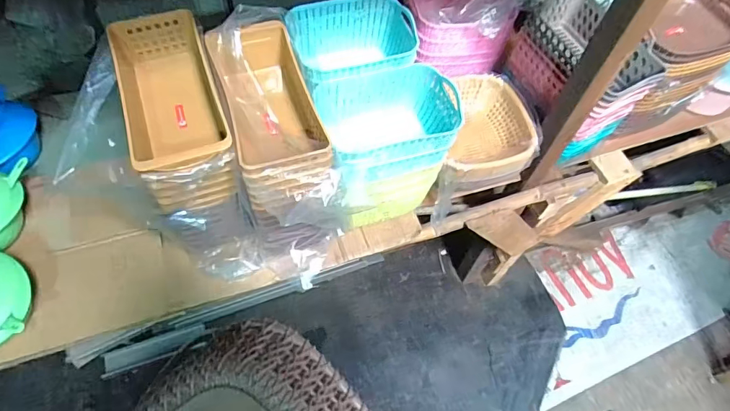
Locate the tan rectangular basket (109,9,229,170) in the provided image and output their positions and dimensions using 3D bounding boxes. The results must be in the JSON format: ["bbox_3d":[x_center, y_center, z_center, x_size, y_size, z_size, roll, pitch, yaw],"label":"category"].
[{"bbox_3d":[-0.310,-0.168,0.712,0.145,0.104,0.283,-17,59,-14],"label":"tan rectangular basket"}]

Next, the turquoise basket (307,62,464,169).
[{"bbox_3d":[0.042,-0.135,0.804,0.220,0.142,0.167,-18,59,-15],"label":"turquoise basket"}]

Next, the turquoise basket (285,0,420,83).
[{"bbox_3d":[-0.018,-0.291,0.864,0.215,0.121,0.188,-15,59,-13],"label":"turquoise basket"}]

